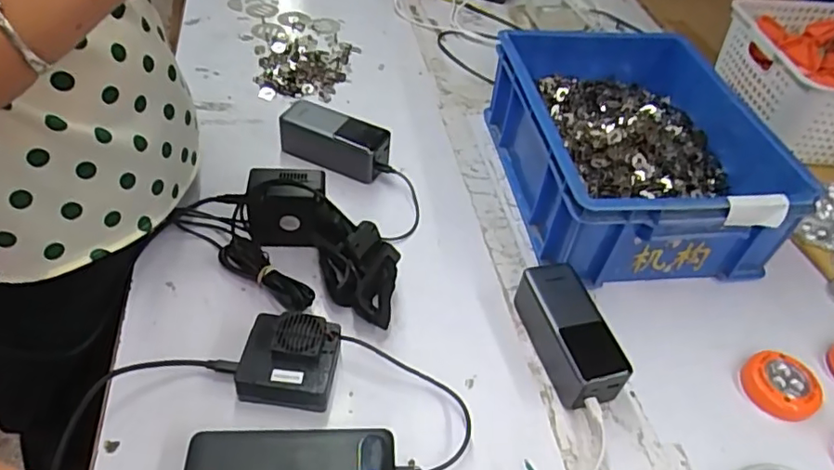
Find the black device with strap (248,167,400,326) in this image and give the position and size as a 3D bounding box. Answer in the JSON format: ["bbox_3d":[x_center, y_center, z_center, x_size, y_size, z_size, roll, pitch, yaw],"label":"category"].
[{"bbox_3d":[-0.084,0.005,0.583,0.179,0.086,0.071,31,50,22],"label":"black device with strap"}]

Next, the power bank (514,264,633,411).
[{"bbox_3d":[0.141,0.091,0.555,0.056,0.053,0.135,-7,47,-14],"label":"power bank"}]

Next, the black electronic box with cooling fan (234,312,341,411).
[{"bbox_3d":[-0.110,0.108,0.509,0.077,0.048,0.070,8,45,0],"label":"black electronic box with cooling fan"}]

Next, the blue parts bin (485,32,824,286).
[{"bbox_3d":[0.262,-0.112,0.722,0.291,0.118,0.369,0,46,-7],"label":"blue parts bin"}]

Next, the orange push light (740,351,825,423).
[{"bbox_3d":[0.347,0.143,0.561,0.062,0.019,0.066,4,45,-4],"label":"orange push light"}]

